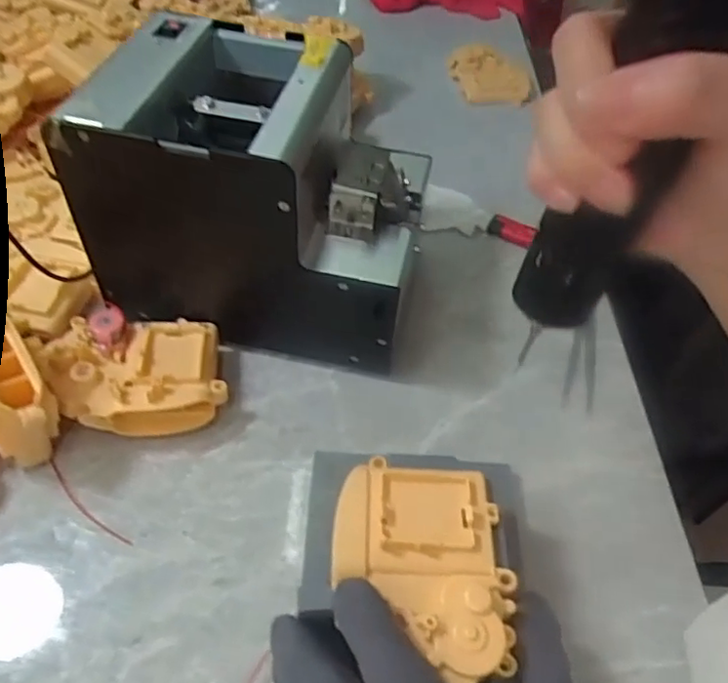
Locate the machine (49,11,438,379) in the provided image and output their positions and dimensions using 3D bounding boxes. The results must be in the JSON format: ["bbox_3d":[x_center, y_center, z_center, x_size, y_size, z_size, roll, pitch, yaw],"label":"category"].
[{"bbox_3d":[-0.056,-0.086,0.378,0.174,0.148,0.123,13,51,6],"label":"machine"}]

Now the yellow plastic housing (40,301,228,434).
[{"bbox_3d":[-0.128,0.018,0.357,0.091,0.040,0.070,-2,51,-6],"label":"yellow plastic housing"}]

